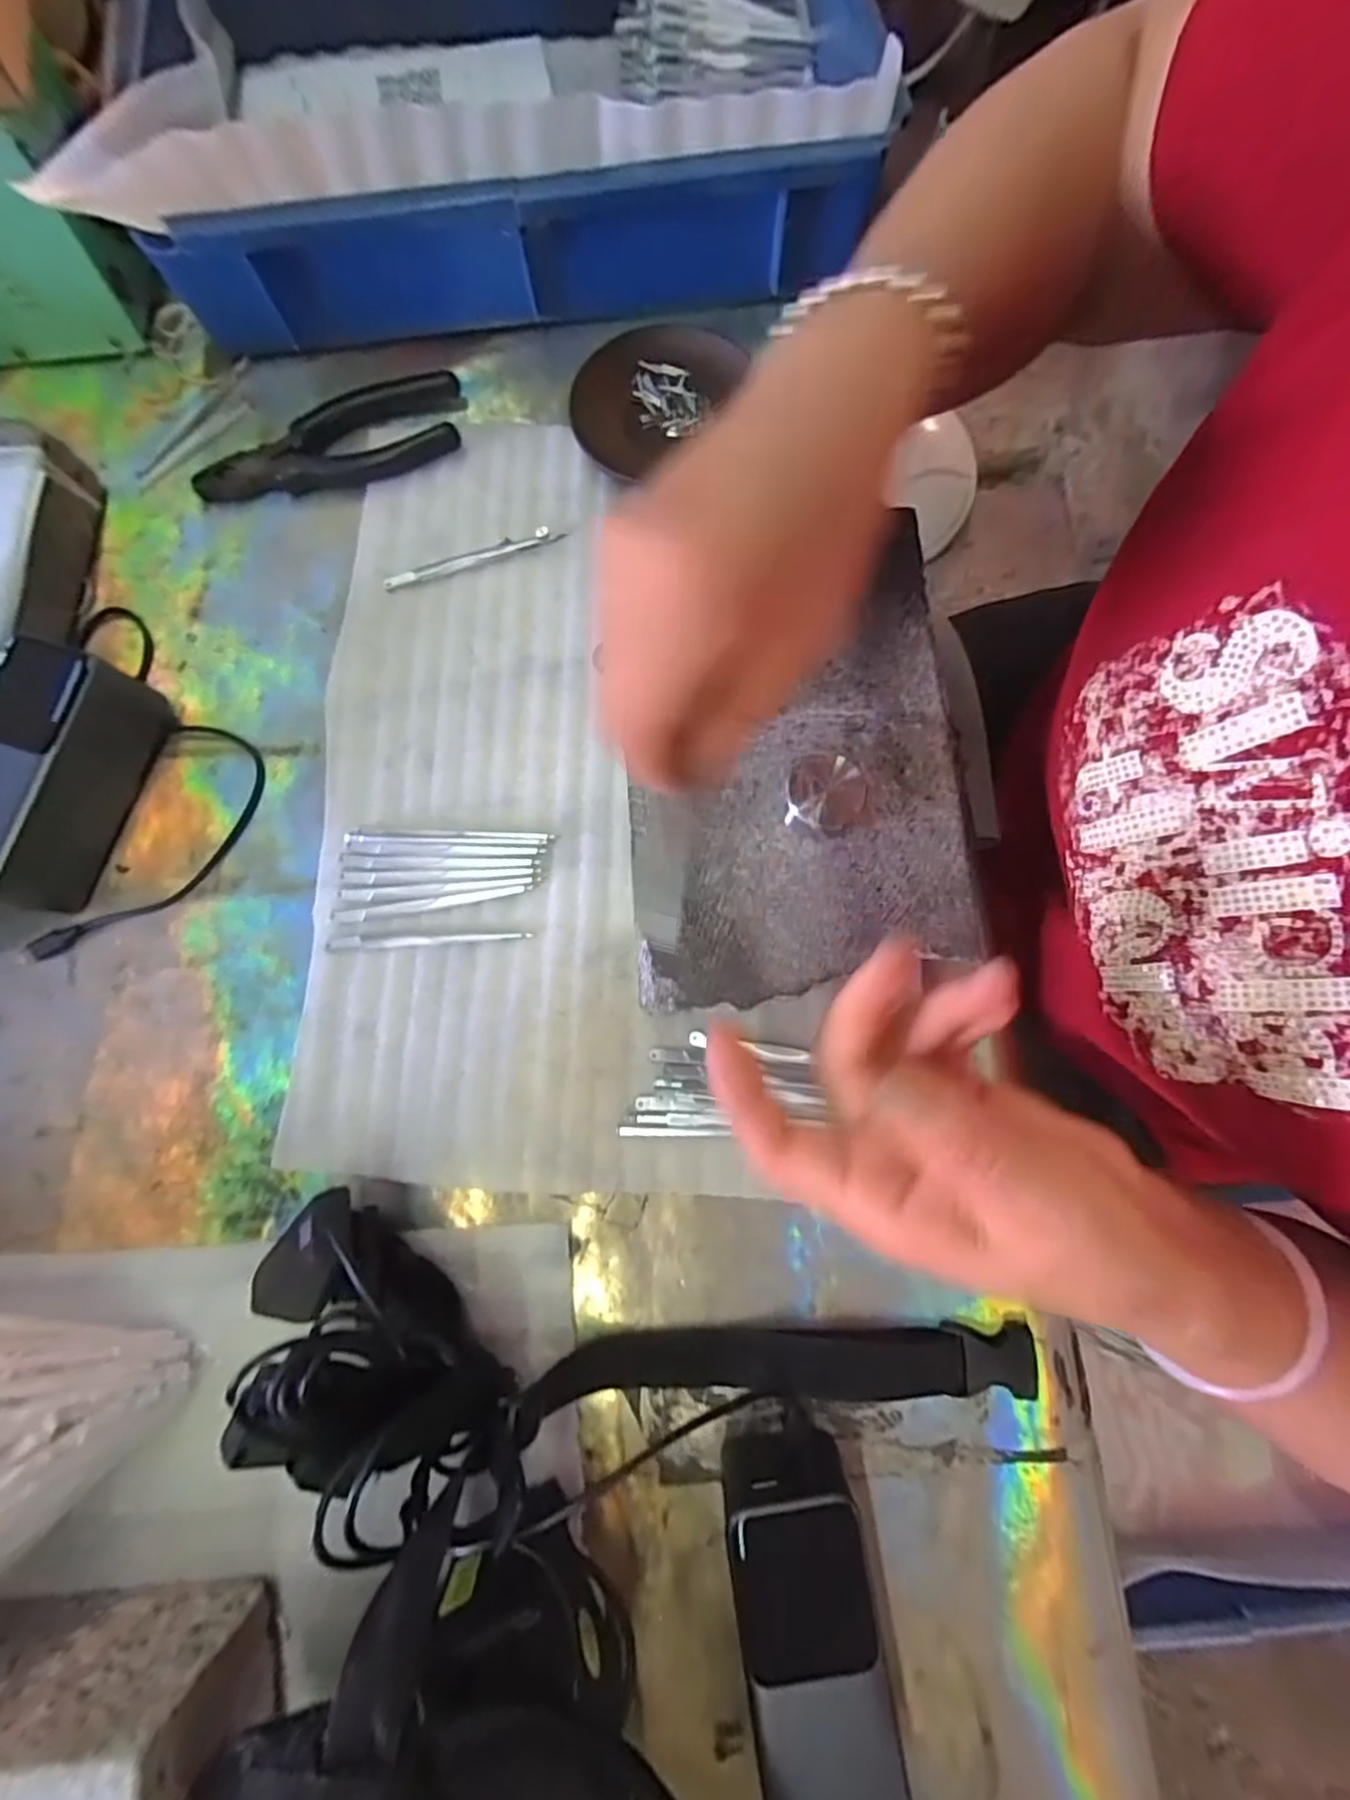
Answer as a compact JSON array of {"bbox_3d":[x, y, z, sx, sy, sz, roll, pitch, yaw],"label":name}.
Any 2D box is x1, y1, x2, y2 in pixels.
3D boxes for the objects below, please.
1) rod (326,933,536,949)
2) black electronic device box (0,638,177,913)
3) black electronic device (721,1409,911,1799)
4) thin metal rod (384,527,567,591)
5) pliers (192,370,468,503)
[{"bbox_3d":[-0.129,0.020,0.350,0.107,0.004,0.006,-3,79,1],"label":"rod"},{"bbox_3d":[-0.325,-0.063,0.345,0.056,0.055,0.130,16,80,4],"label":"black electronic device box"},{"bbox_3d":[0.054,0.297,0.269,0.053,0.053,0.138,-9,79,0],"label":"black electronic device"},{"bbox_3d":[-0.118,-0.200,0.389,0.106,0.007,0.010,-16,79,-2],"label":"thin metal rod"},{"bbox_3d":[-0.204,-0.270,0.399,0.163,0.014,0.052,-21,80,-2],"label":"pliers"}]

